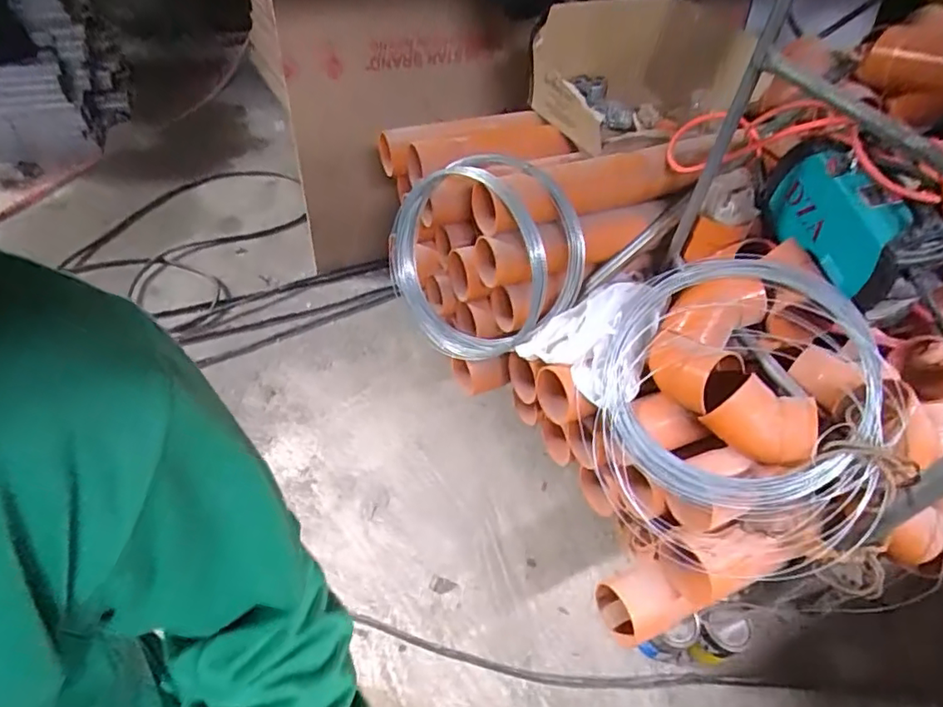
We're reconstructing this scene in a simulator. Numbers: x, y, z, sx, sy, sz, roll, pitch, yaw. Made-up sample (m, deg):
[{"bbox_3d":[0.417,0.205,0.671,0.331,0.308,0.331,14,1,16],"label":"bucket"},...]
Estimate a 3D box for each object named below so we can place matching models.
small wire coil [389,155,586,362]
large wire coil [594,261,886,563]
[{"bbox_3d":[0.010,-0.193,1.171,0.441,0.391,0.136,-13,14,28],"label":"small wire coil"},{"bbox_3d":[0.443,0.086,0.964,0.487,0.145,0.487,-4,80,25],"label":"large wire coil"}]

